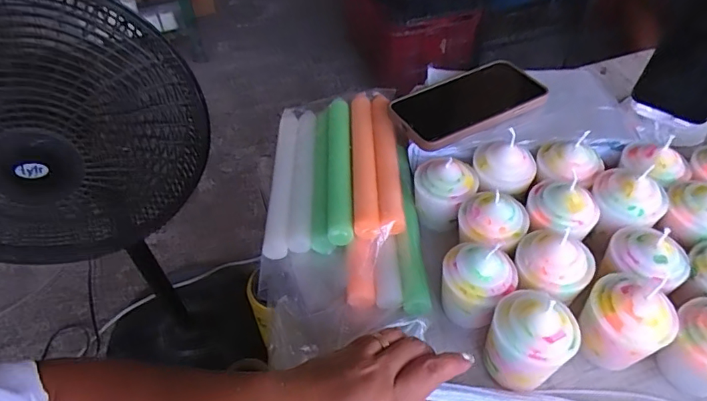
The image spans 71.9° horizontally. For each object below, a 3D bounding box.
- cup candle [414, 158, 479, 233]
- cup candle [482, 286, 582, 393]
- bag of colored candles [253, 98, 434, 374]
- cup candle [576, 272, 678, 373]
[{"bbox_3d":[0.085,-0.008,0.456,0.055,0.064,0.050,7,49,9],"label":"cup candle"},{"bbox_3d":[0.127,0.100,0.351,0.057,0.068,0.055,23,54,22],"label":"cup candle"},{"bbox_3d":[-0.013,0.001,0.485,0.142,0.058,0.289,-2,48,1],"label":"bag of colored candles"},{"bbox_3d":[0.198,0.092,0.361,0.056,0.072,0.050,34,58,29],"label":"cup candle"}]

